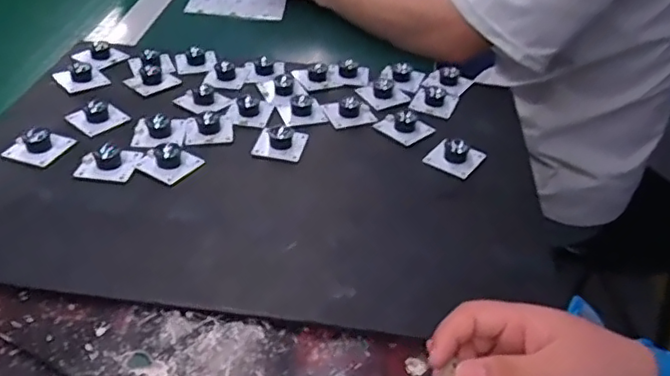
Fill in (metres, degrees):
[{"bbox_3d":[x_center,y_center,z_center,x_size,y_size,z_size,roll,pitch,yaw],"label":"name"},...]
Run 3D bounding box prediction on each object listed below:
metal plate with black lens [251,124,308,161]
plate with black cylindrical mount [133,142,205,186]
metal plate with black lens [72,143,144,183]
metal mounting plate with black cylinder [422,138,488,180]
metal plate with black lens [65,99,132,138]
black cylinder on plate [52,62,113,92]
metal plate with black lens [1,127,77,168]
[{"bbox_3d":[-0.049,-0.046,0.549,0.044,0.017,0.043,11,39,9],"label":"metal plate with black lens"},{"bbox_3d":[-0.140,-0.027,0.514,0.044,0.015,0.042,24,42,24],"label":"plate with black cylindrical mount"},{"bbox_3d":[-0.189,-0.025,0.507,0.045,0.018,0.039,6,38,2],"label":"metal plate with black lens"},{"bbox_3d":[0.108,-0.032,0.545,0.042,0.020,0.038,28,44,28],"label":"metal mounting plate with black cylinder"},{"bbox_3d":[-0.218,-0.070,0.564,0.045,0.016,0.038,-29,49,-35],"label":"metal plate with black lens"},{"bbox_3d":[-0.261,-0.118,0.625,0.039,0.014,0.055,-26,47,-33],"label":"black cylinder on plate"},{"bbox_3d":[-0.255,-0.040,0.524,0.045,0.017,0.044,14,39,13],"label":"metal plate with black lens"}]

